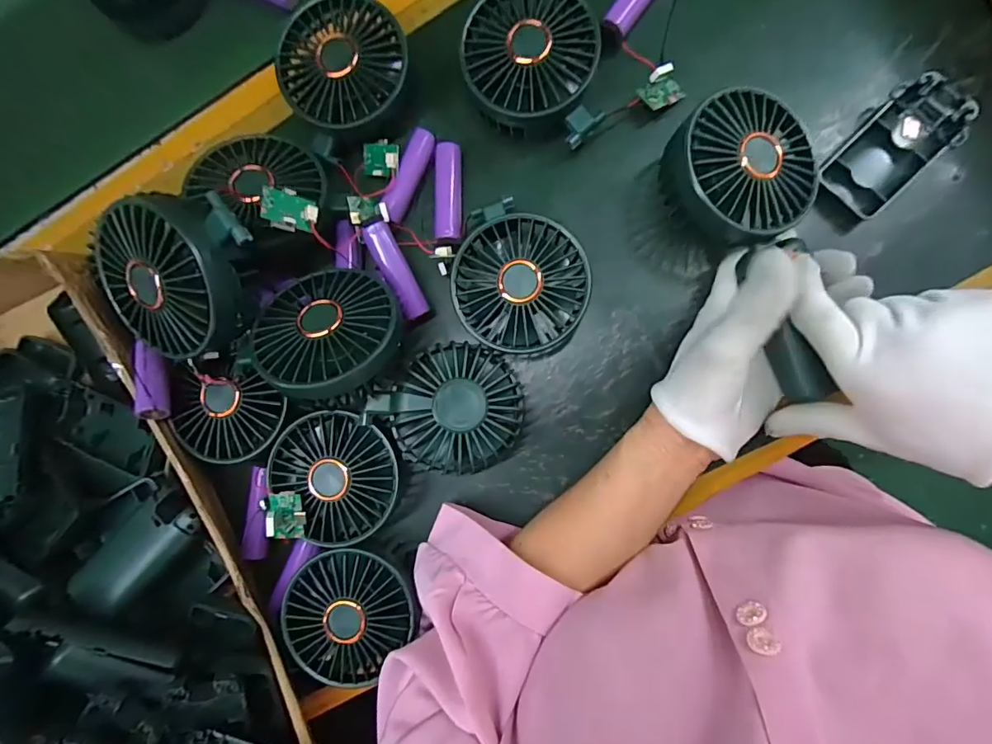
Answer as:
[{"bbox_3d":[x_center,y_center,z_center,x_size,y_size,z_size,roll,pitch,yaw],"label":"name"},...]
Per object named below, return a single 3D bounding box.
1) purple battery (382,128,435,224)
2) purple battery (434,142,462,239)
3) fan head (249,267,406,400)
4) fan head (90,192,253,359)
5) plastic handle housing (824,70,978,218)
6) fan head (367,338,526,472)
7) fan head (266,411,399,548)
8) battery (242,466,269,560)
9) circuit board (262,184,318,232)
[{"bbox_3d":[-0.061,-0.137,0.338,0.016,0.015,0.065,26,91,5],"label":"purple battery"},{"bbox_3d":[-0.033,-0.126,0.338,0.018,0.018,0.066,0,89,5],"label":"purple battery"},{"bbox_3d":[-0.100,-0.025,0.285,0.084,0.023,0.084,-34,61,-14],"label":"fan head"},{"bbox_3d":[-0.176,-0.061,0.273,0.081,0.042,0.096,42,114,-4],"label":"fan head"},{"bbox_3d":[0.257,-0.147,0.312,0.093,0.018,0.051,-41,86,3],"label":"plastic handle housing"},{"bbox_3d":[-0.027,0.026,0.318,0.088,0.053,0.078,-39,86,3],"label":"fan head"},{"bbox_3d":[-0.103,0.068,0.318,0.076,0.026,0.084,-40,86,3],"label":"fan head"},{"bbox_3d":[-0.170,0.100,0.346,0.015,0.019,0.064,5,90,5],"label":"battery"},{"bbox_3d":[-0.123,-0.097,0.286,0.030,0.008,0.024,6,76,-33],"label":"circuit board"}]

